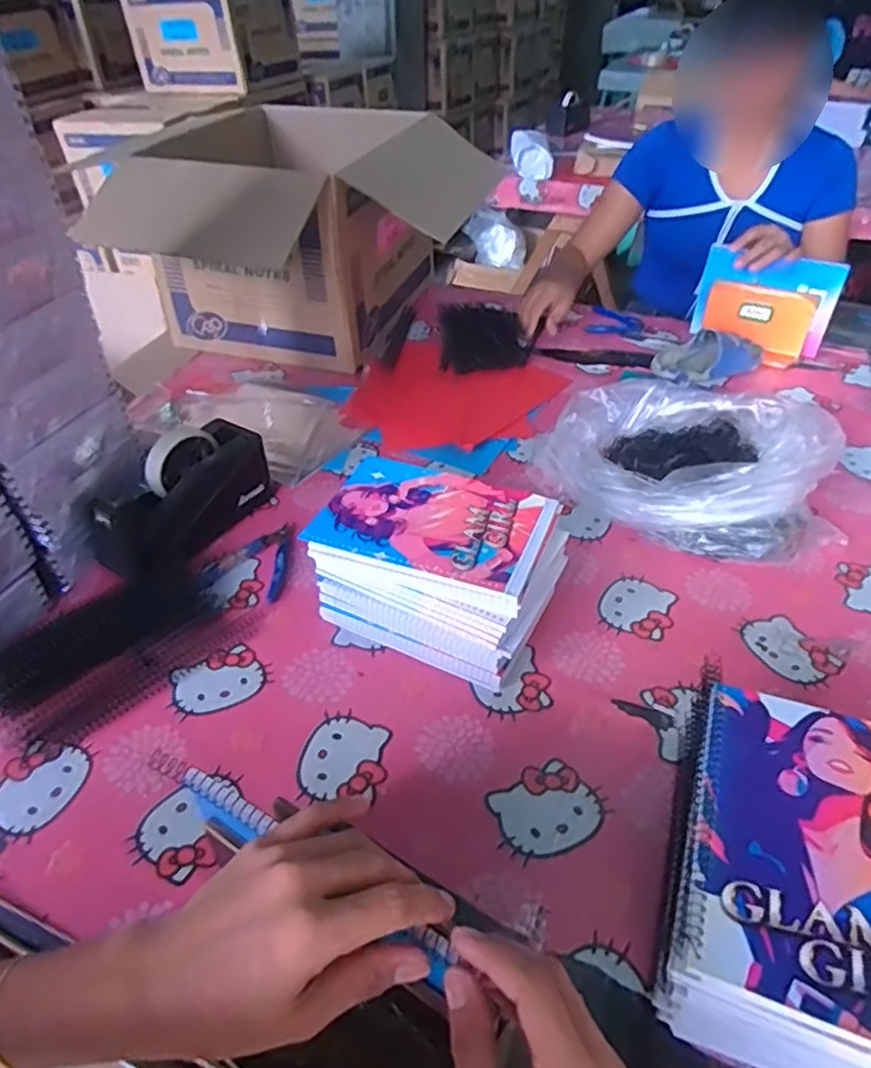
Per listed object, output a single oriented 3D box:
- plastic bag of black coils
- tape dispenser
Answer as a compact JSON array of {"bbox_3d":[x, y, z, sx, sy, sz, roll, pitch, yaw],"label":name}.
[{"bbox_3d":[0.285,-0.094,0.793,0.251,0.120,0.296,-18,45,-19],"label":"plastic bag of black coils"},{"bbox_3d":[-0.281,-0.043,0.746,0.087,0.100,0.202,20,45,21],"label":"tape dispenser"}]

